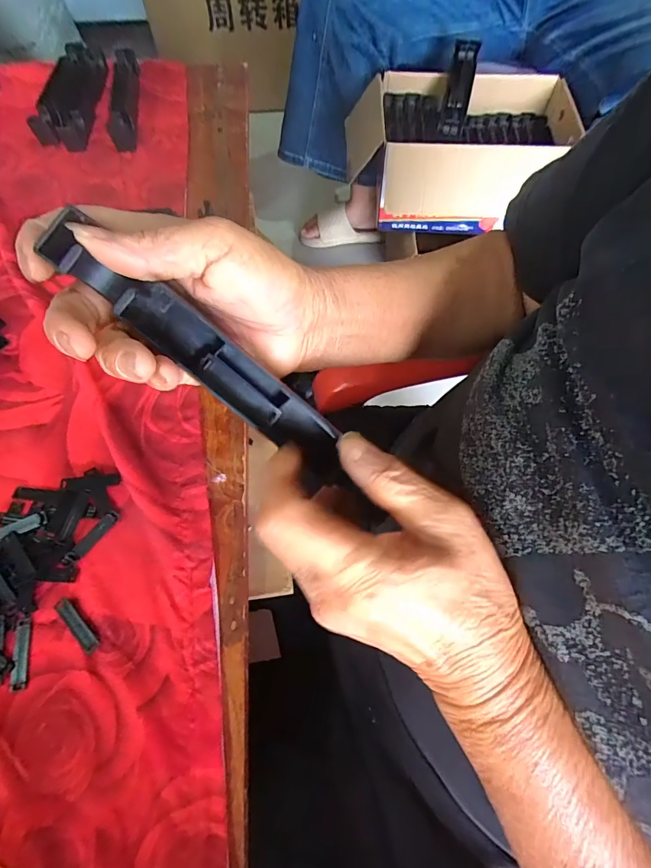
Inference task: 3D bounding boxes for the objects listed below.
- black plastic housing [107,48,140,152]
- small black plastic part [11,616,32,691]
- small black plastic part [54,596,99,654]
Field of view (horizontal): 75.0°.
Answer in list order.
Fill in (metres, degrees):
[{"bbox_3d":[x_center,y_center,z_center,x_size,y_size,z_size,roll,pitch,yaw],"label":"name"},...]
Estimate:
[{"bbox_3d":[-0.265,-0.448,0.561,0.030,0.021,0.194,-7,65,-3],"label":"black plastic housing"},{"bbox_3d":[-0.213,0.153,0.296,0.008,0.004,0.046,-10,66,-4],"label":"small black plastic part"},{"bbox_3d":[-0.177,0.136,0.303,0.045,0.004,0.011,42,72,18],"label":"small black plastic part"}]

